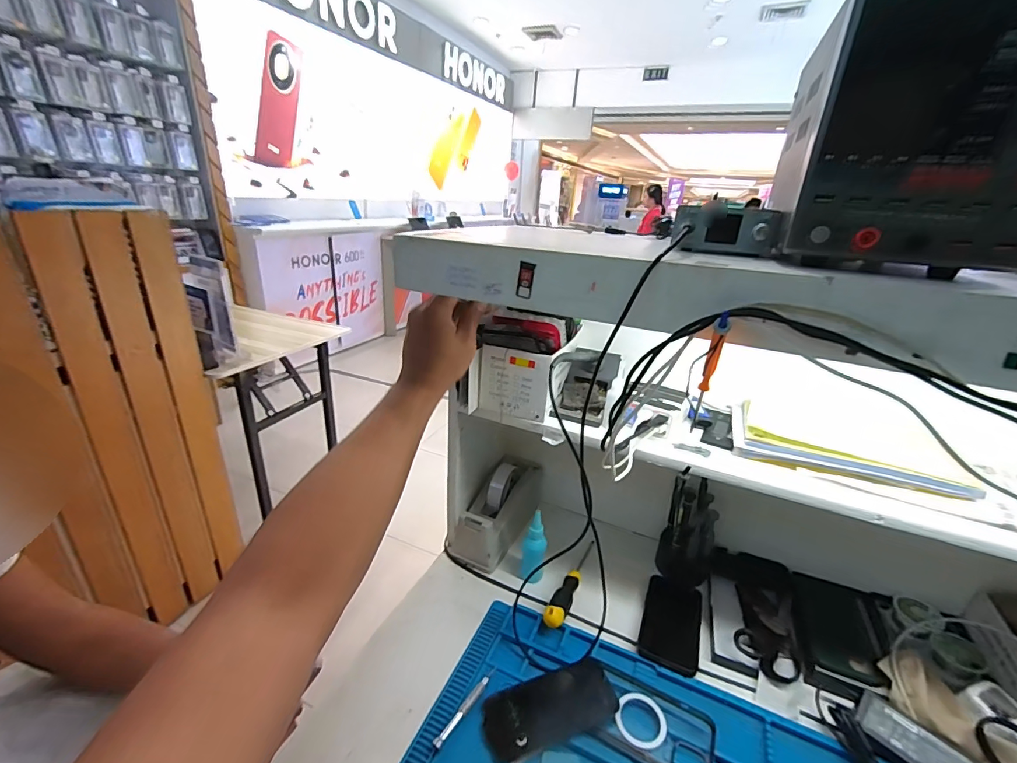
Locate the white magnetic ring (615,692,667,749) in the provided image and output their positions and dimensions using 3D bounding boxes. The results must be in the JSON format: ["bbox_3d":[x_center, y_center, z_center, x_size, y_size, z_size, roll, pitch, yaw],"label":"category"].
[{"bbox_3d":[0.151,0.381,0.491,0.053,0.006,0.057,3,24,-1],"label":"white magnetic ring"}]

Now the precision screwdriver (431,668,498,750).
[{"bbox_3d":[-0.048,0.374,0.502,0.011,0.005,0.104,19,28,31],"label":"precision screwdriver"}]

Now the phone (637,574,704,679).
[{"bbox_3d":[0.228,0.332,0.605,0.074,0.005,0.143,14,26,22],"label":"phone"}]

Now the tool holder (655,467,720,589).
[{"bbox_3d":[0.284,0.231,0.675,0.078,0.161,0.063,15,26,24],"label":"tool holder"}]

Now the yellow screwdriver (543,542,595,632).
[{"bbox_3d":[0.099,0.296,0.662,0.027,0.032,0.192,14,26,23],"label":"yellow screwdriver"}]

